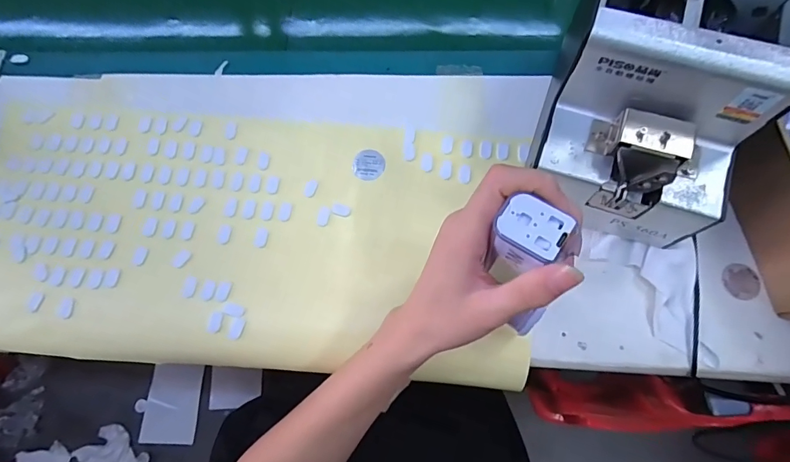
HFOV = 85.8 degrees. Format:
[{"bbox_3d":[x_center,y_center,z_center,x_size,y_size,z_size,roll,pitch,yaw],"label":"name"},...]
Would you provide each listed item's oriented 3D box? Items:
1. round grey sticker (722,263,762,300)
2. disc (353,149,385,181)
[{"bbox_3d":[0.279,0.041,0.343,0.028,0.004,0.028,-1,76,4],"label":"round grey sticker"},{"bbox_3d":[-0.024,-0.061,0.391,0.027,0.004,0.030,16,74,9],"label":"disc"}]

